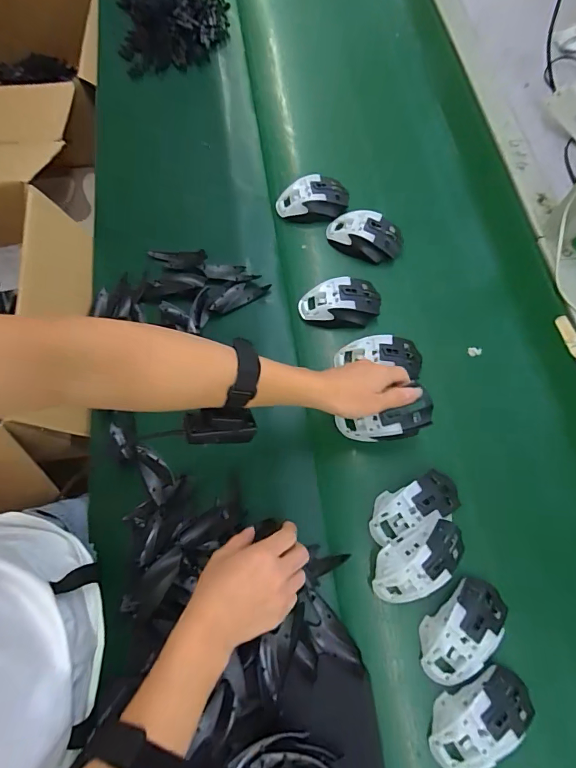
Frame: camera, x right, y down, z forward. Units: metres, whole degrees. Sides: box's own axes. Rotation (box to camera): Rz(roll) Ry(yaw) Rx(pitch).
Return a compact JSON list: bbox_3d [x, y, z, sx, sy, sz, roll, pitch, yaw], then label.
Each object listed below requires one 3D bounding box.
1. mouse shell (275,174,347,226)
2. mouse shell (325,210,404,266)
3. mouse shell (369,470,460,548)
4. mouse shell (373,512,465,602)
[{"bbox_3d":[0.040,-0.299,0.679,0.117,0.041,0.075,2,69,3],"label":"mouse shell"},{"bbox_3d":[0.120,-0.232,0.647,0.115,0.037,0.067,25,72,11],"label":"mouse shell"},{"bbox_3d":[0.154,0.152,0.497,0.114,0.032,0.064,-22,70,-5],"label":"mouse shell"},{"bbox_3d":[0.148,0.200,0.466,0.119,0.040,0.065,-31,71,-9],"label":"mouse shell"}]

